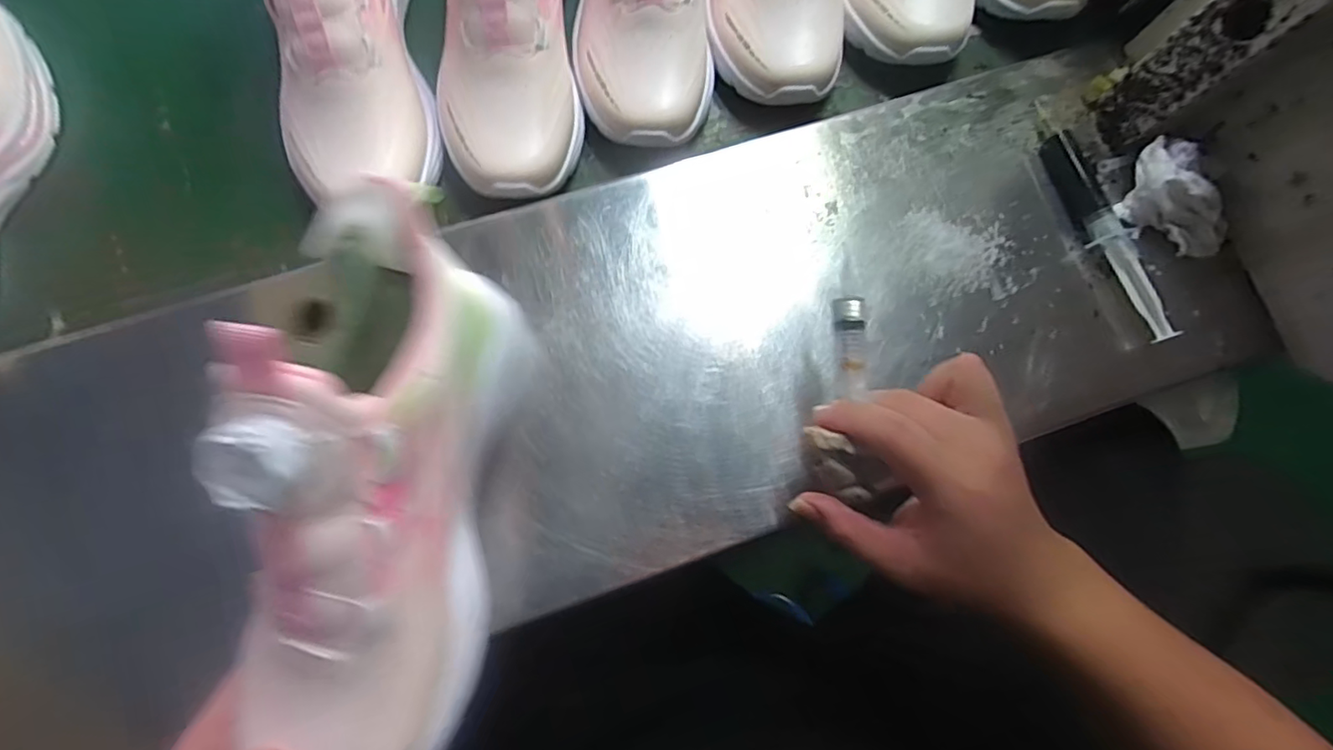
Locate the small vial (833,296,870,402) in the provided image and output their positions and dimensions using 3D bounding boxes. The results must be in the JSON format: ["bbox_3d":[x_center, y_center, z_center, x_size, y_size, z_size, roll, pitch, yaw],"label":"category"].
[{"bbox_3d":[0.094,-0.014,0.295,0.013,0.013,0.049,-6,94,-3],"label":"small vial"}]

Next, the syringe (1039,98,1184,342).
[{"bbox_3d":[0.280,-0.100,0.377,0.027,0.021,0.166,-18,79,-5],"label":"syringe"}]

